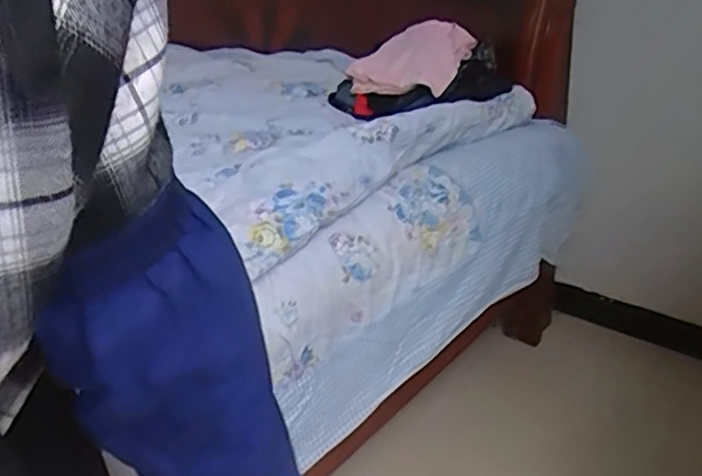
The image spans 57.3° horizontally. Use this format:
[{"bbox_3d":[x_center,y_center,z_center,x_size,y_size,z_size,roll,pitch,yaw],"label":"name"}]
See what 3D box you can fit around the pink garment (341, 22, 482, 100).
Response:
[{"bbox_3d":[0.130,-0.382,1.365,0.216,0.116,0.208,15,31,34],"label":"pink garment"}]

